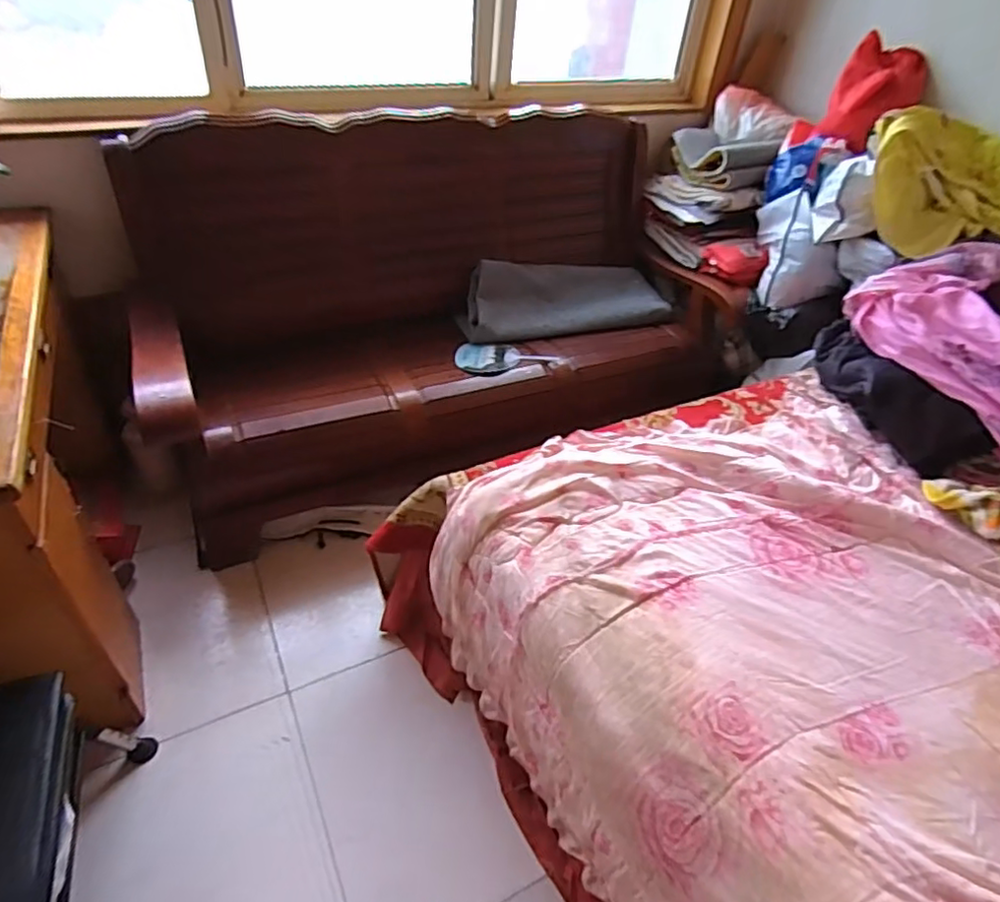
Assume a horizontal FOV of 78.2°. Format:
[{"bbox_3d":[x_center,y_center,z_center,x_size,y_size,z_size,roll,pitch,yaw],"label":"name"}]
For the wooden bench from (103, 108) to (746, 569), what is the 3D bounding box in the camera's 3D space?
[{"bbox_3d":[-0.141,-0.459,1.668,1.545,0.735,0.706,-14,45,-22],"label":"wooden bench"}]

